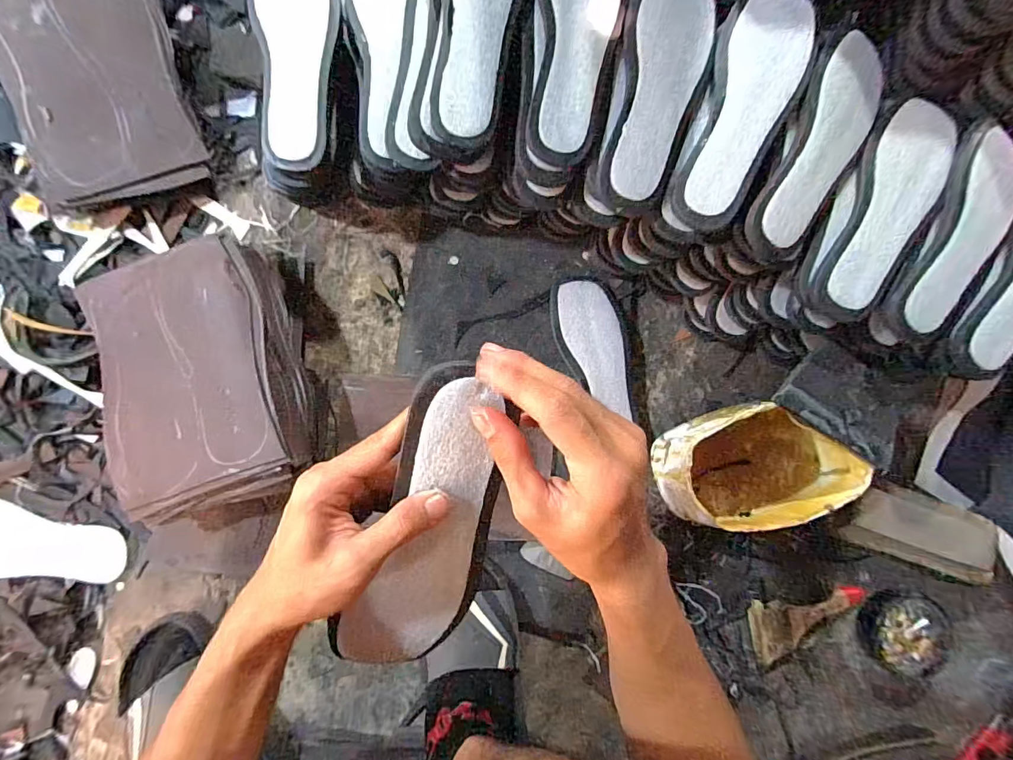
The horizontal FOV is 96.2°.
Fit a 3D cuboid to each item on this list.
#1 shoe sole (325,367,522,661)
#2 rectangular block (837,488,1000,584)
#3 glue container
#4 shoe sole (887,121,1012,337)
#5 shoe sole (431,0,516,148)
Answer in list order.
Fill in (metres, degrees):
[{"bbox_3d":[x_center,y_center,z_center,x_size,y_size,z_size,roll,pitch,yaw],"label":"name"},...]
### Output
[{"bbox_3d":[-0.051,0.097,0.285,0.077,0.019,0.222,15,109,-4],"label":"shoe sole"},{"bbox_3d":[0.526,0.192,0.577,0.191,0.034,0.085,20,82,-3],"label":"rectangular block"},{"bbox_3d":[0.280,0.095,0.535,0.199,0.122,0.125,-7,84,-8],"label":"glue container"},{"bbox_3d":[0.452,-0.143,0.443,0.083,0.021,0.224,27,81,-4],"label":"shoe sole"},{"bbox_3d":[-0.027,-0.345,0.420,0.073,0.014,0.235,3,95,-4],"label":"shoe sole"}]

